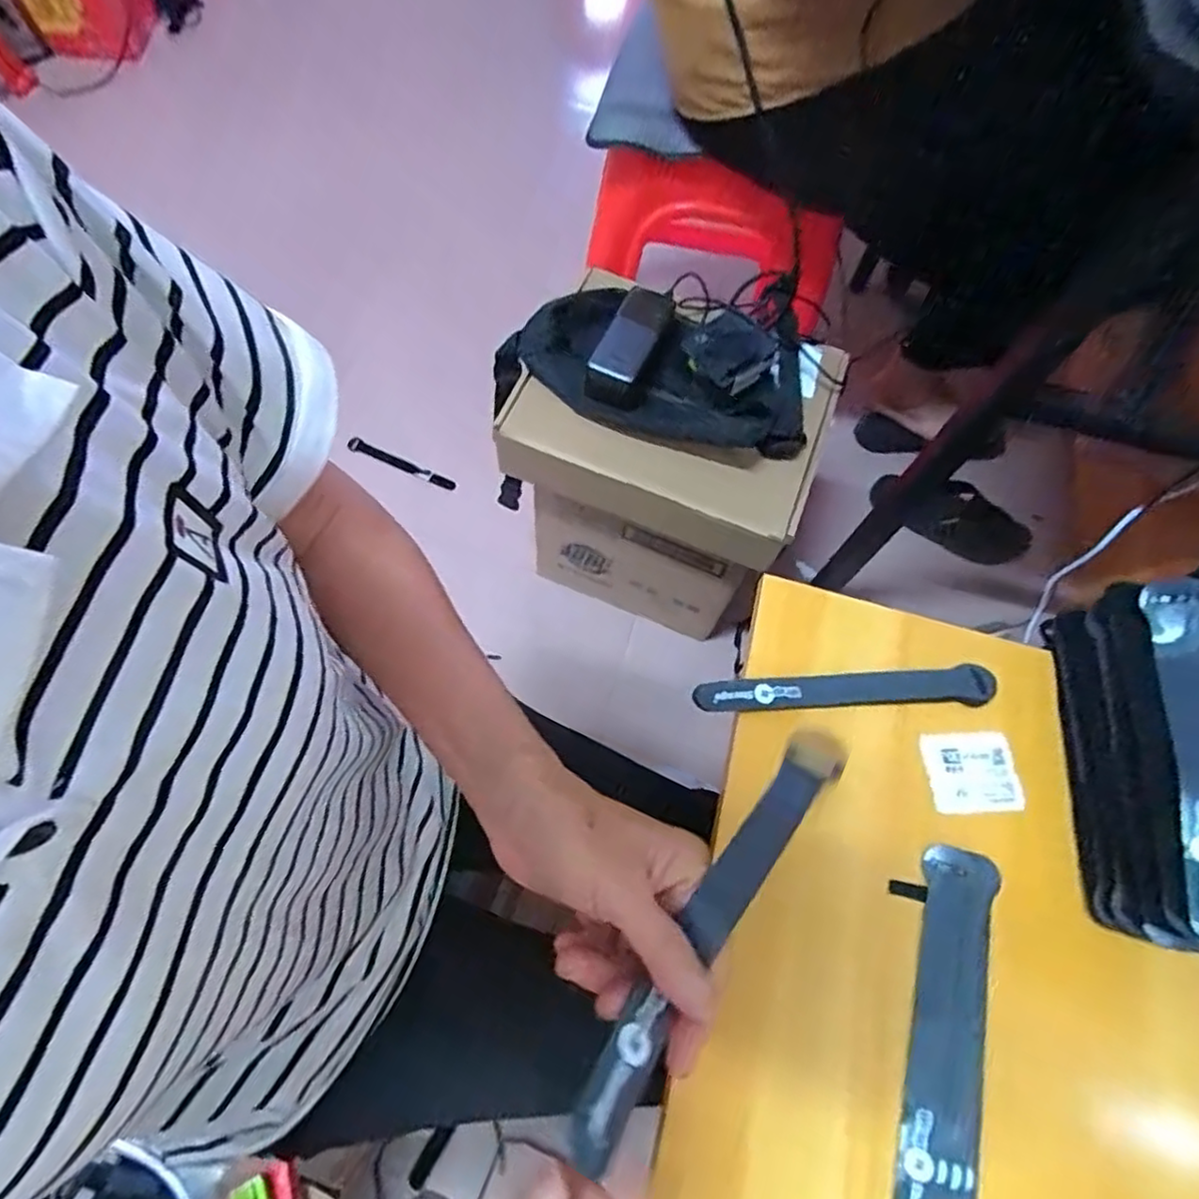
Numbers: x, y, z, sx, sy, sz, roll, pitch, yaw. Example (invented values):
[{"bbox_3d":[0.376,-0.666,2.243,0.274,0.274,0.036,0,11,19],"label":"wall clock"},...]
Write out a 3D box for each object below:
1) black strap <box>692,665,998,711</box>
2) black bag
[{"bbox_3d":[0.163,0.059,0.432,0.200,0.006,0.023,0,80,-6],"label":"black strap"},{"bbox_3d":[0.057,-0.249,0.698,0.327,0.060,0.145,12,64,3],"label":"black bag"}]

